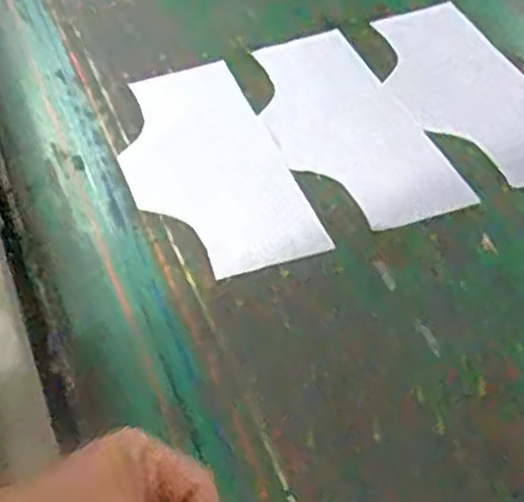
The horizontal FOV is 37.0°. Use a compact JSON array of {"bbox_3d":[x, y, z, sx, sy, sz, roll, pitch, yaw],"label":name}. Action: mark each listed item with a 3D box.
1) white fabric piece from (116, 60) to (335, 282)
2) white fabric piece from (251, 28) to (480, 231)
[{"bbox_3d":[-0.061,-0.093,0.796,0.150,0.010,0.321,-15,46,-11],"label":"white fabric piece"},{"bbox_3d":[0.082,-0.138,0.829,0.146,0.006,0.315,-16,50,-13],"label":"white fabric piece"}]

